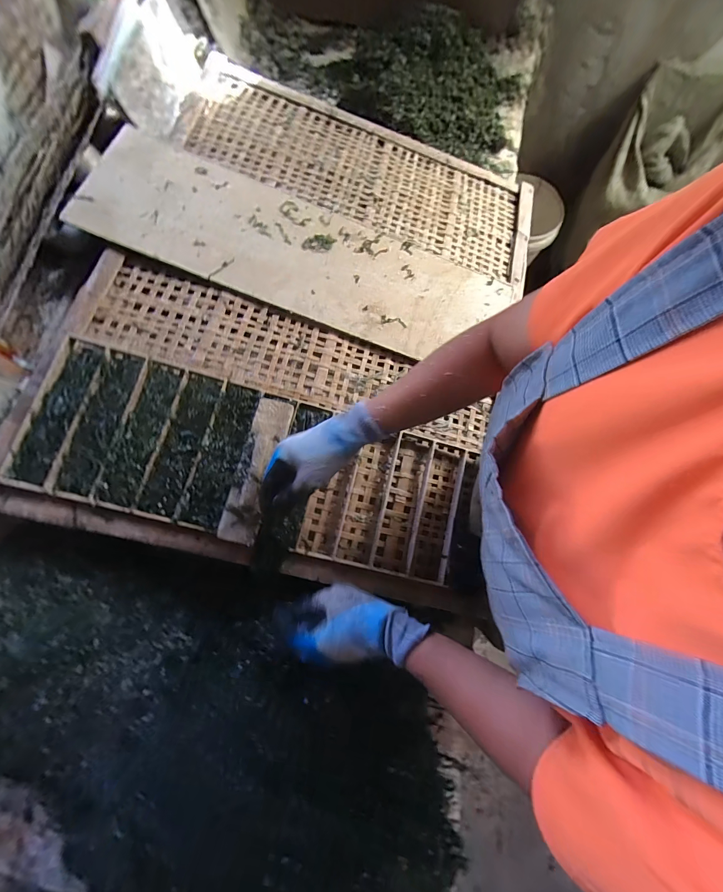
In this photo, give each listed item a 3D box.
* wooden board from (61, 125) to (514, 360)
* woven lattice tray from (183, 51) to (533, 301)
[{"bbox_3d":[-0.101,-0.356,0.627,0.754,0.013,0.233,19,75,-6],"label":"wooden board"},{"bbox_3d":[0.026,-0.589,0.728,0.762,0.044,0.343,17,74,-9],"label":"woven lattice tray"}]

